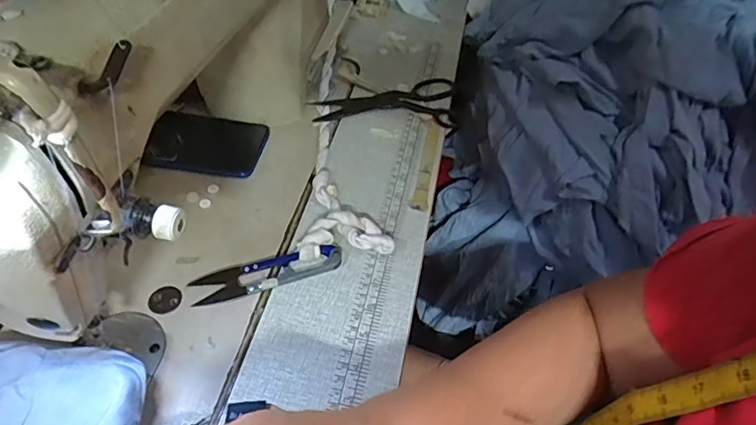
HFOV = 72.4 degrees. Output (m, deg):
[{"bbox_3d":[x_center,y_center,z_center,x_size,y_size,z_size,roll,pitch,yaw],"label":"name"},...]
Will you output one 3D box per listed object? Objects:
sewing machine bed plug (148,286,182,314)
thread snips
[{"bbox_3d":[-0.165,0.067,0.400,0.025,0.004,0.023,2,48,-2],"label":"sewing machine bed plug"},{"bbox_3d":[-0.087,0.049,0.416,0.117,0.010,0.027,-15,51,-17],"label":"thread snips"}]

